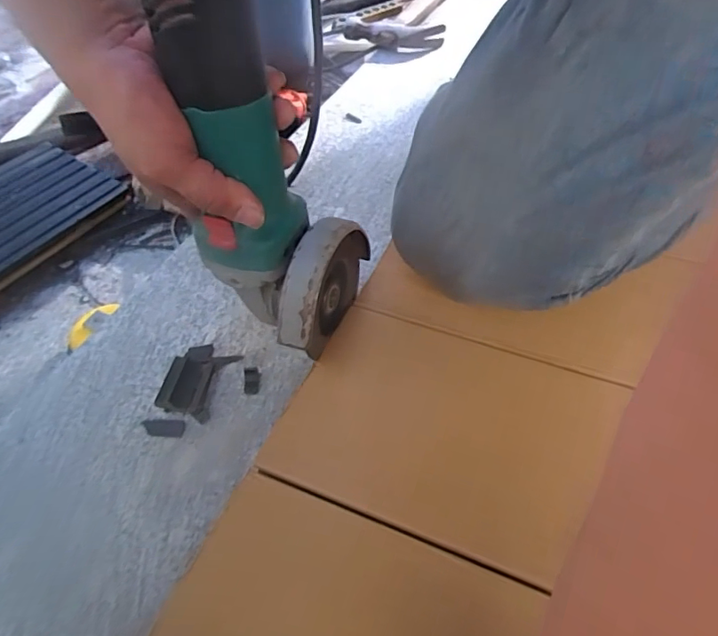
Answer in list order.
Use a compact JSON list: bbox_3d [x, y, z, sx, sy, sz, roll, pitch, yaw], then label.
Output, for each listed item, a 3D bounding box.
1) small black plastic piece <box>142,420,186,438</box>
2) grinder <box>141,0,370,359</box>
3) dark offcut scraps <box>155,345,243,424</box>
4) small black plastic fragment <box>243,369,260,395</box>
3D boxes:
[{"bbox_3d":[-0.139,0.077,0.367,0.032,0.004,0.013,5,48,6],"label":"small black plastic piece"},{"bbox_3d":[-0.059,-0.088,0.304,0.101,0.269,0.075,-22,39,-8],"label":"grinder"},{"bbox_3d":[-0.119,0.044,0.384,0.036,0.019,0.064,9,49,10],"label":"dark offcut scraps"},{"bbox_3d":[-0.081,0.047,0.387,0.011,0.009,0.020,-2,48,0],"label":"small black plastic fragment"}]

